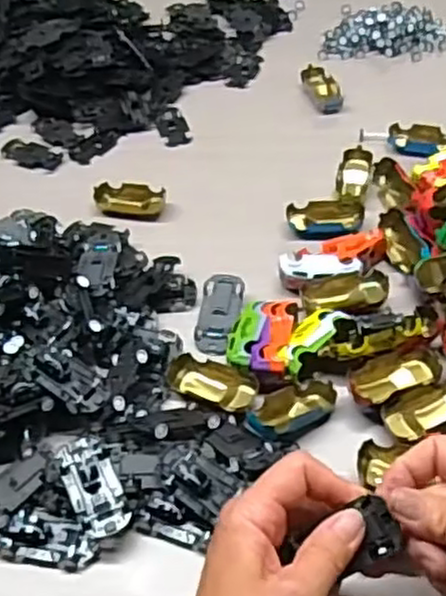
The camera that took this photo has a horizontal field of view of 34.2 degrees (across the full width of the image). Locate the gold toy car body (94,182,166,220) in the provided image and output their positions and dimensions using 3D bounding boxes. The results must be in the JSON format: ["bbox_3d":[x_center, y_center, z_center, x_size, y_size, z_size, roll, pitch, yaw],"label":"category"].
[{"bbox_3d":[-0.083,-0.087,0.648,0.063,0.018,0.030,2,47,7],"label":"gold toy car body"}]

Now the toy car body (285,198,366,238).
[{"bbox_3d":[0.086,-0.067,0.612,0.063,0.015,0.033,-4,47,2],"label":"toy car body"}]

